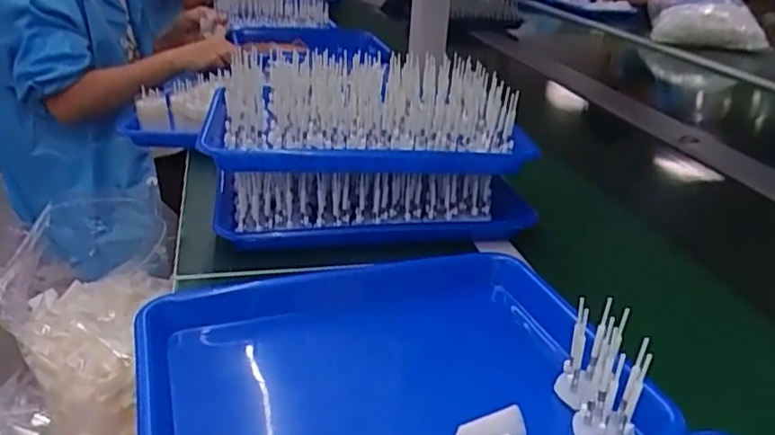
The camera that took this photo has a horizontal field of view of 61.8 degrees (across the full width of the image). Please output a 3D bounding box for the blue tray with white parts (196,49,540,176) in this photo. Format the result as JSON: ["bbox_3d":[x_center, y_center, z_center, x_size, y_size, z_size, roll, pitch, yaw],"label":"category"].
[{"bbox_3d":[-0.033,-0.126,0.699,0.323,0.069,0.262,-2,27,-12],"label":"blue tray with white parts"}]

